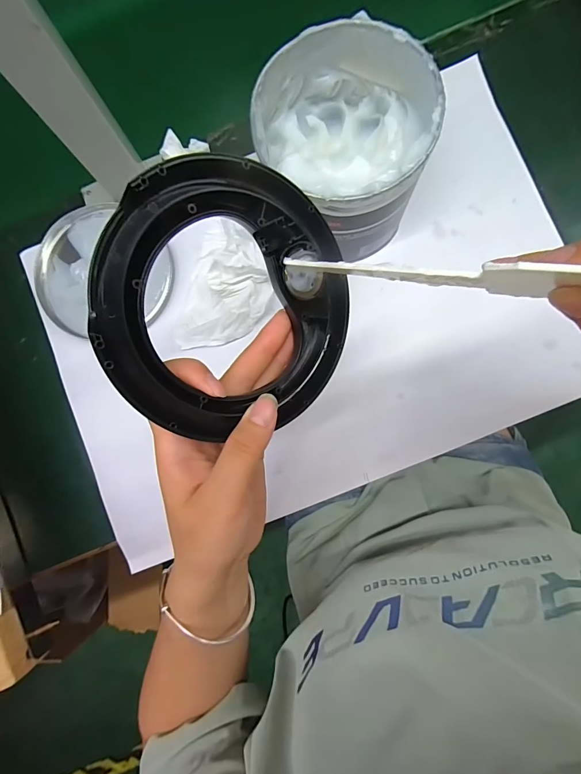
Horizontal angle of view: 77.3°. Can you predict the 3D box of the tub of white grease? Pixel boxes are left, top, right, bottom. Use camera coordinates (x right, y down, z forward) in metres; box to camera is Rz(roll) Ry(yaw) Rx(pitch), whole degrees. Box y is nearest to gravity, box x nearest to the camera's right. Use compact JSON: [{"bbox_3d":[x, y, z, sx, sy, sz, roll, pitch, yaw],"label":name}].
[{"bbox_3d":[0.040,-0.182,0.294,0.127,0.106,0.132,0,85,4],"label":"tub of white grease"}]

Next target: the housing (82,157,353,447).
[{"bbox_3d":[-0.026,-0.041,0.184,0.127,0.014,0.127,-1,100,-31],"label":"housing"}]

